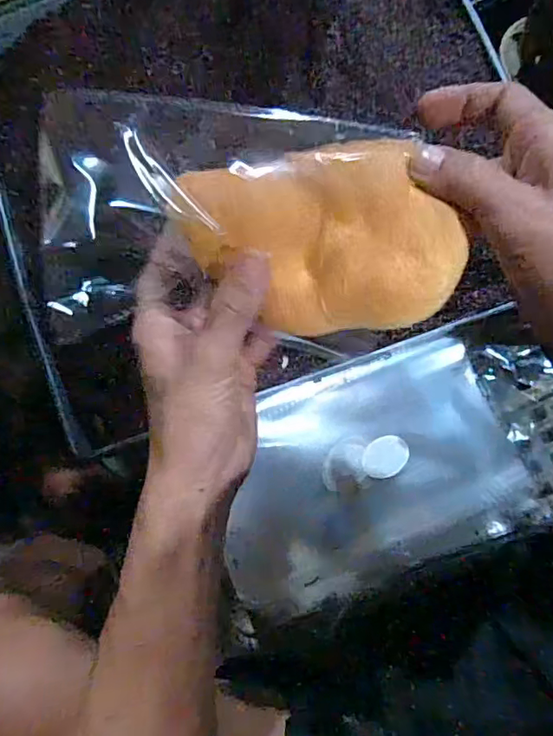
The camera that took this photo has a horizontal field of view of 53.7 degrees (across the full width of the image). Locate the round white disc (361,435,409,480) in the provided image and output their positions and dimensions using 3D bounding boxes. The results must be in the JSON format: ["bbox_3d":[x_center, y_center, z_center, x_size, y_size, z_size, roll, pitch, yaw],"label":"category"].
[{"bbox_3d":[0.086,0.071,0.434,0.038,0.015,0.030,-27,80,0],"label":"round white disc"}]

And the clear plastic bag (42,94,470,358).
[{"bbox_3d":[-0.018,-0.068,0.266,0.199,0.038,0.109,5,81,5],"label":"clear plastic bag"}]

